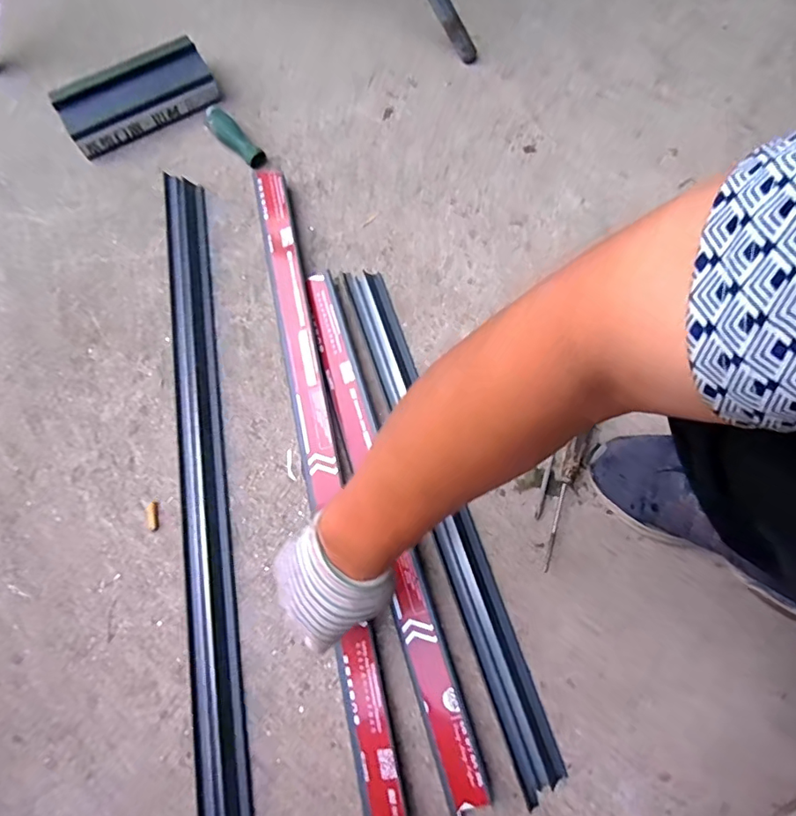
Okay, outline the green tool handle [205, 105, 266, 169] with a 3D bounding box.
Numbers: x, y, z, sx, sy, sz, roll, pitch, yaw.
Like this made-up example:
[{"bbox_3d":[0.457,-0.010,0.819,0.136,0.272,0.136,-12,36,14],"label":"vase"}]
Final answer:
[{"bbox_3d":[-0.222,-0.367,0.709,0.104,0.035,0.027,42,78,9],"label":"green tool handle"}]

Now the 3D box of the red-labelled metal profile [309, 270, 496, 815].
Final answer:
[{"bbox_3d":[-0.013,0.110,0.576,0.043,0.021,0.592,-17,76,-5],"label":"red-labelled metal profile"}]

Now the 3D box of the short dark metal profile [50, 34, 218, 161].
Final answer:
[{"bbox_3d":[-0.345,-0.413,0.701,0.200,0.061,0.068,-29,78,-8],"label":"short dark metal profile"}]

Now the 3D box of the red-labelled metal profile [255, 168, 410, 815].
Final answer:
[{"bbox_3d":[-0.088,0.053,0.592,0.051,0.032,0.747,-12,74,-4],"label":"red-labelled metal profile"}]

